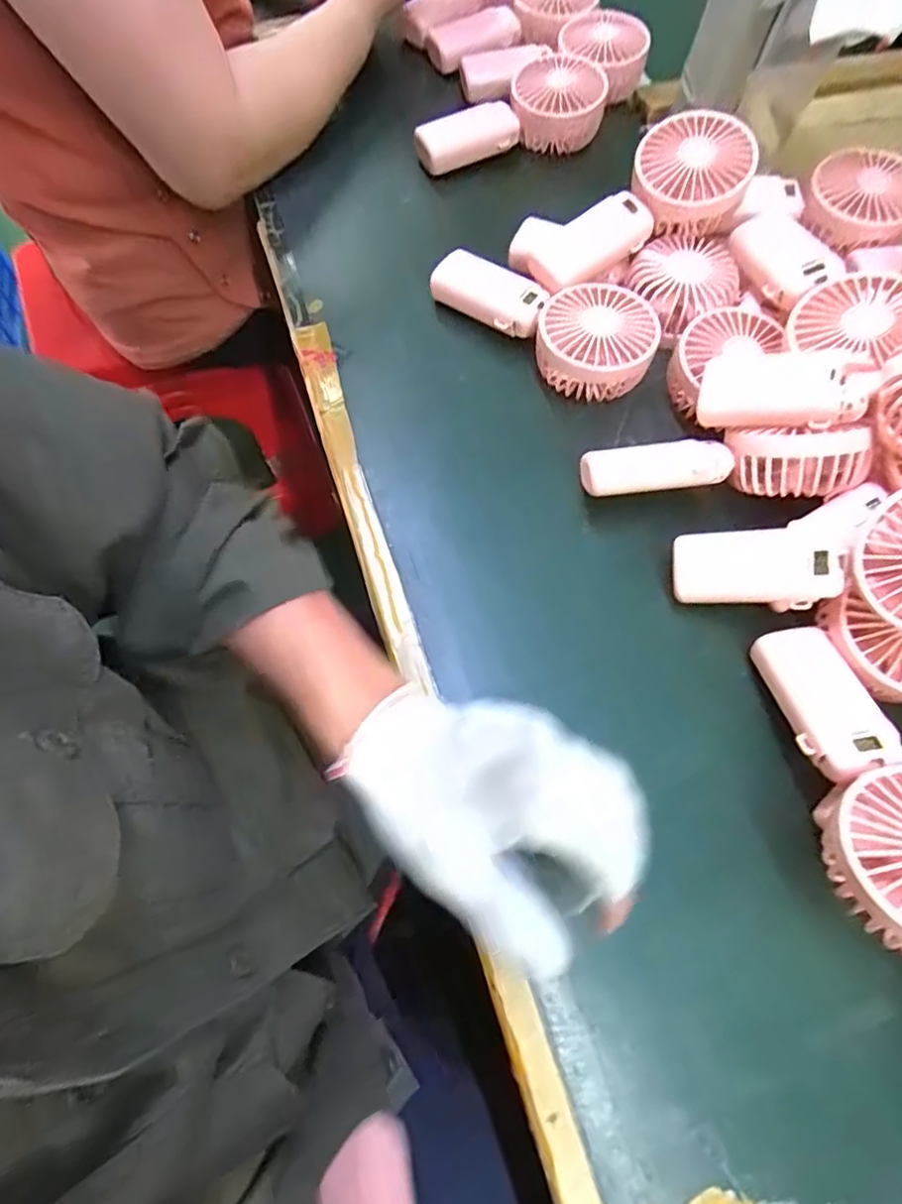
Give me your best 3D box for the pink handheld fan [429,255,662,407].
[{"bbox_3d":[0.074,-0.224,0.453,0.182,0.044,0.084,41,72,12],"label":"pink handheld fan"}]

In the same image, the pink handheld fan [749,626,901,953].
[{"bbox_3d":[0.221,0.092,0.311,0.085,0.034,0.178,-5,45,-5],"label":"pink handheld fan"}]

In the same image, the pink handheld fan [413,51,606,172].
[{"bbox_3d":[0.054,-0.446,0.535,0.169,0.046,0.076,-30,73,-13],"label":"pink handheld fan"}]

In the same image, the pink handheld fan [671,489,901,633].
[{"bbox_3d":[0.225,-0.022,0.335,0.185,0.041,0.079,-2,65,32],"label":"pink handheld fan"}]

